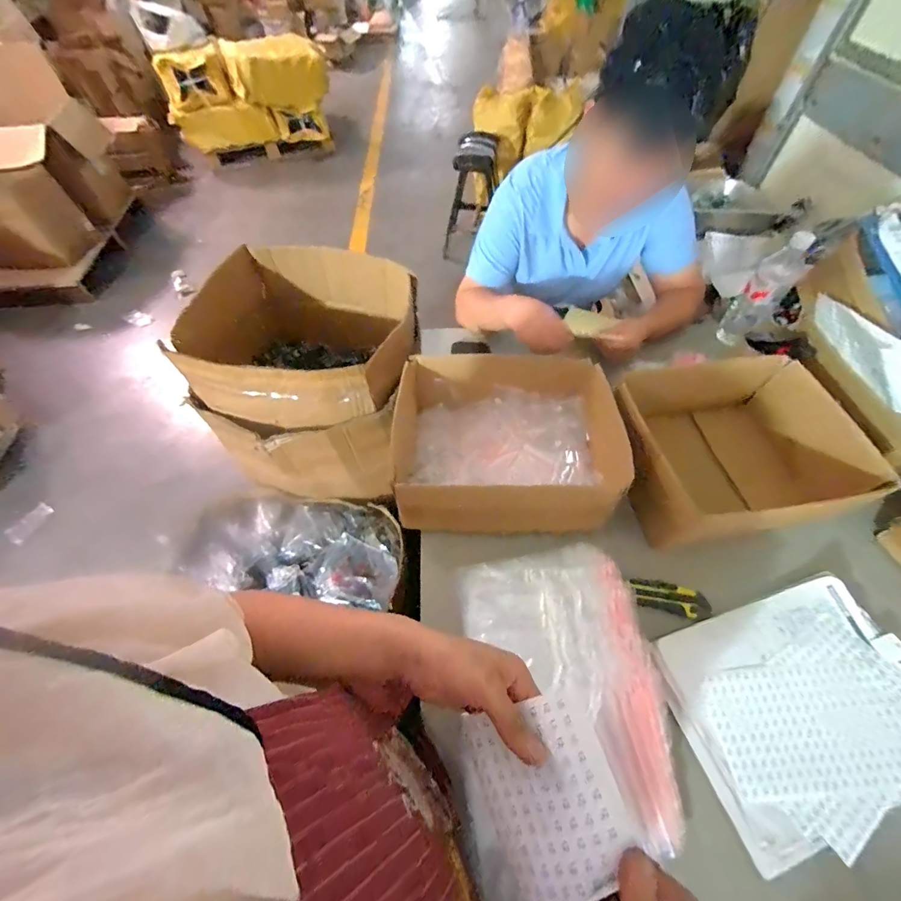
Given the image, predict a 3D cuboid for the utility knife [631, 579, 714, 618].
[{"bbox_3d":[0.309,0.208,0.555,0.103,0.011,0.037,11,57,8],"label":"utility knife"}]

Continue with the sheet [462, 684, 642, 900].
[{"bbox_3d":[0.064,0.268,0.312,0.118,0.013,0.120,-30,60,25],"label":"sheet"}]

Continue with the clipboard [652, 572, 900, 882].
[{"bbox_3d":[0.448,0.311,0.496,0.323,0.021,0.228,-16,57,-10],"label":"clipboard"}]

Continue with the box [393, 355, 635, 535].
[{"bbox_3d":[0.088,-0.014,0.661,0.321,0.154,0.286,2,56,2],"label":"box"}]

